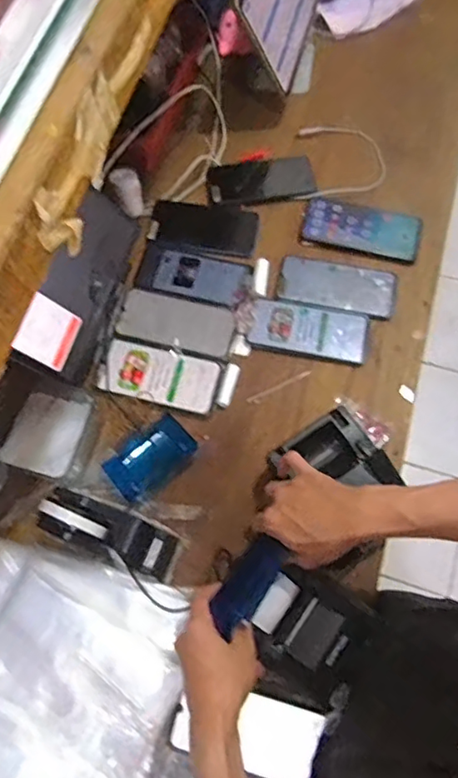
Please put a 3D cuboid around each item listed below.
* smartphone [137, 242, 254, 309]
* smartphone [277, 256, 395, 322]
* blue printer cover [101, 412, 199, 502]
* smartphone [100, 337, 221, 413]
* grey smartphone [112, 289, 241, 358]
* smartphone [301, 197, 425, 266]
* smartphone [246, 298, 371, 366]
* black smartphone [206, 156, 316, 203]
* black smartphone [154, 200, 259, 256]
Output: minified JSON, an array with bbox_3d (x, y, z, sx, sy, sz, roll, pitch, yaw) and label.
[{"bbox_3d":[-0.049,-0.169,0.816,0.163,0.015,0.082,16,70,9],"label":"smartphone"},{"bbox_3d":[0.154,-0.145,0.811,0.164,0.008,0.075,10,70,7],"label":"smartphone"},{"bbox_3d":[-0.099,0.088,0.727,0.110,0.015,0.070,-40,72,-12],"label":"blue printer cover"},{"bbox_3d":[-0.094,-0.020,0.766,0.157,0.009,0.075,14,70,8],"label":"smartphone"},{"bbox_3d":[-0.072,-0.092,0.791,0.161,0.008,0.071,13,70,8],"label":"grey smartphone"},{"bbox_3d":[0.194,-0.236,0.834,0.168,0.012,0.085,13,70,8],"label":"smartphone"},{"bbox_3d":[0.111,-0.082,0.785,0.162,0.013,0.072,11,70,7],"label":"smartphone"},{"bbox_3d":[0.051,-0.324,0.881,0.161,0.007,0.079,-4,68,2],"label":"black smartphone"},{"bbox_3d":[-0.037,-0.245,0.849,0.153,0.009,0.081,9,69,7],"label":"black smartphone"}]

